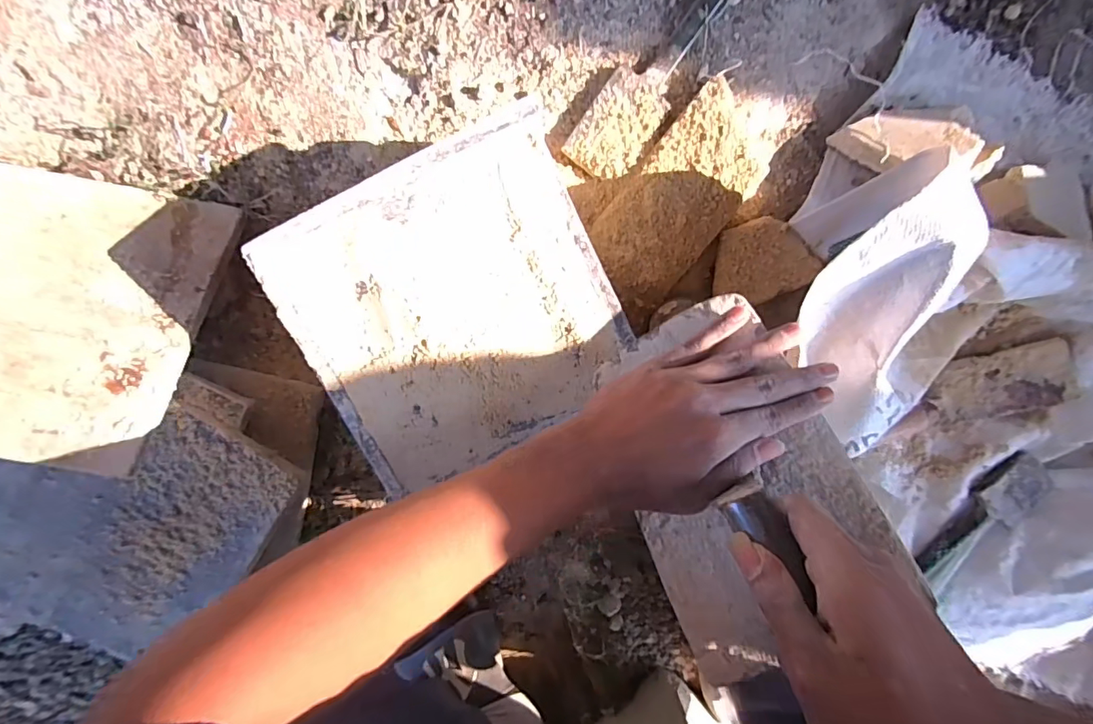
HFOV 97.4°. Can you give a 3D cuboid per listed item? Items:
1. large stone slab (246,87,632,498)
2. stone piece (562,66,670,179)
[{"bbox_3d":[-0.068,-0.036,0.356,0.223,0.012,0.212,-26,98,2],"label":"large stone slab"},{"bbox_3d":[0.071,-0.223,0.452,0.062,0.015,0.105,37,96,-7],"label":"stone piece"}]

